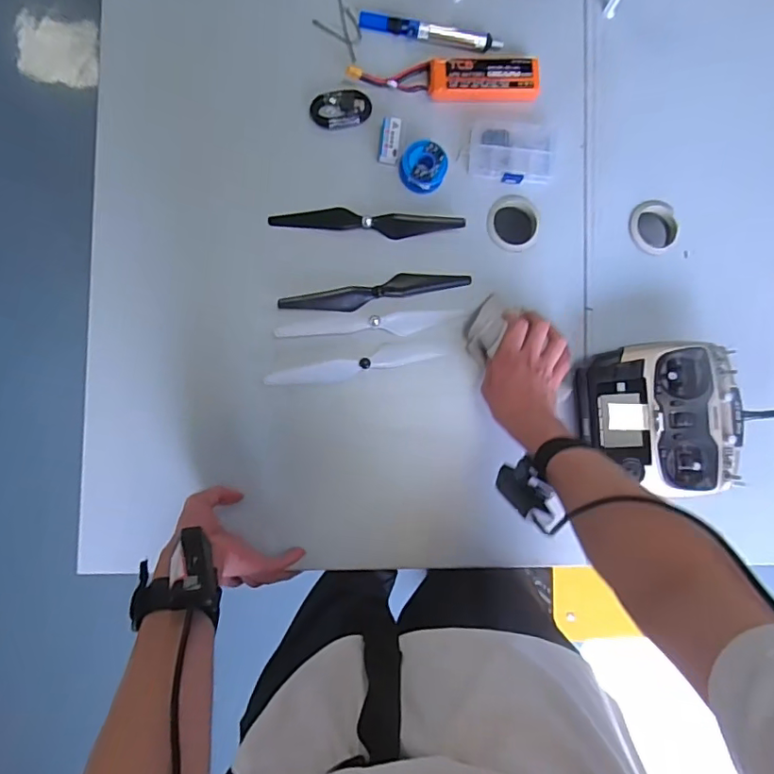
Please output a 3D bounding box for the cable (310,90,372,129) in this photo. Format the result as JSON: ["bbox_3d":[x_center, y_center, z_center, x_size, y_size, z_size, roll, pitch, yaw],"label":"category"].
[{"bbox_3d":[-0.056,-0.341,0.650,0.073,0.008,0.040,-16,90,-5],"label":"cable"}]

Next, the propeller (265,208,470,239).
[{"bbox_3d":[-0.023,-0.203,0.653,0.232,0.015,0.031,4,88,-5],"label":"propeller"}]

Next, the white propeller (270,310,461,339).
[{"bbox_3d":[-0.019,-0.077,0.643,0.220,0.020,0.029,-2,88,-5],"label":"white propeller"}]

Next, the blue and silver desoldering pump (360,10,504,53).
[{"bbox_3d":[0.055,-0.441,0.659,0.177,0.016,0.023,6,88,-5],"label":"blue and silver desoldering pump"}]

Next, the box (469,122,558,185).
[{"bbox_3d":[0.161,-0.294,0.669,0.112,0.014,0.072,-1,88,-5],"label":"box"}]

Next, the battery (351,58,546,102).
[{"bbox_3d":[0.071,-0.382,0.654,0.231,0.024,0.059,0,88,-5],"label":"battery"}]

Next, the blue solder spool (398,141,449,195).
[{"bbox_3d":[0.045,-0.268,0.647,0.056,0.031,0.050,3,88,-5],"label":"blue solder spool"}]

